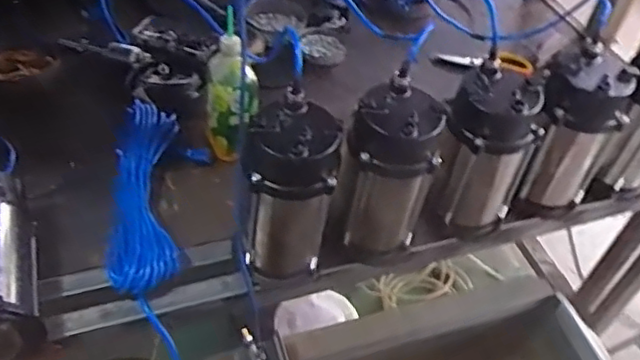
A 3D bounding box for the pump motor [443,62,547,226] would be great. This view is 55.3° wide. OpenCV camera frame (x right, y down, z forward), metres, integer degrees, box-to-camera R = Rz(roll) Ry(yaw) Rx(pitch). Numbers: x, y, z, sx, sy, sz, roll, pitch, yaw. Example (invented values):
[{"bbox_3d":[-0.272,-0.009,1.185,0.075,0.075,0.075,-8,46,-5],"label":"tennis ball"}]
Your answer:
[{"bbox_3d":[0.245,-0.037,0.922,0.129,0.238,0.114,23,49,15],"label":"pump motor"}]

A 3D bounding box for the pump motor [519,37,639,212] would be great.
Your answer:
[{"bbox_3d":[0.391,-0.069,0.969,0.128,0.251,0.110,23,49,15],"label":"pump motor"}]

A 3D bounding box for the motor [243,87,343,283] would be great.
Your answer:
[{"bbox_3d":[-0.037,0.020,0.833,0.106,0.258,0.110,9,46,2],"label":"motor"}]

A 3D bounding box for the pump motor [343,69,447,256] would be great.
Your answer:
[{"bbox_3d":[0.096,-0.009,0.876,0.117,0.238,0.108,1,47,-5],"label":"pump motor"}]

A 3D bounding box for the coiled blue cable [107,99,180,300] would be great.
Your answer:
[{"bbox_3d":[-0.277,0.011,0.951,0.102,0.039,0.355,-3,47,-9],"label":"coiled blue cable"}]

